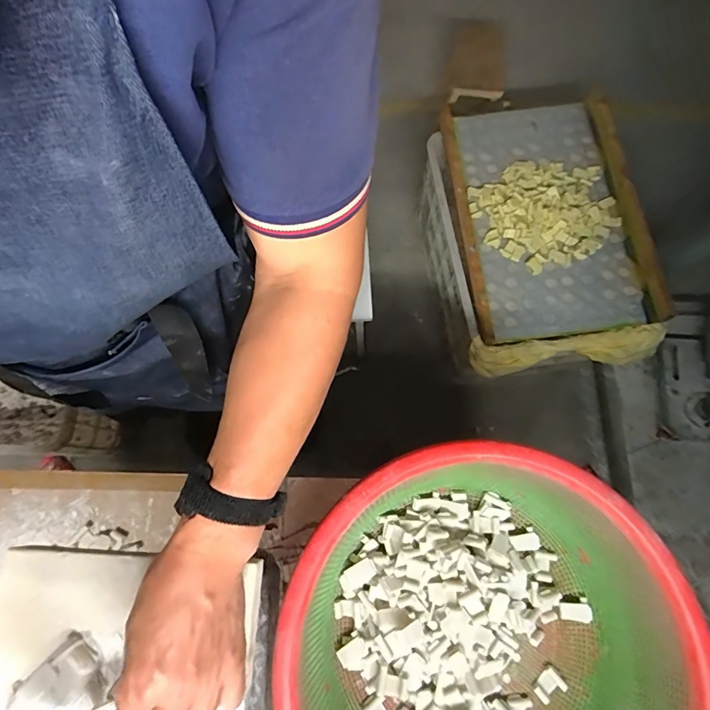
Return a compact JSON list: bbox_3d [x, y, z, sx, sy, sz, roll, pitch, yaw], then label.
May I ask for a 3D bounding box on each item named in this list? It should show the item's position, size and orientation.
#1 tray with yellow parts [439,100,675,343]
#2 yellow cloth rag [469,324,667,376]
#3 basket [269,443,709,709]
[{"bbox_3d":[0.442,-0.353,1.027,0.405,0.096,0.630,-6,74,-1],"label":"tray with yellow parts"},{"bbox_3d":[0.467,-0.008,0.985,0.416,0.114,0.074,-2,74,1],"label":"yellow cloth rag"},{"bbox_3d":[0.144,0.333,0.494,0.425,0.156,0.445,-35,76,-9],"label":"basket"}]

